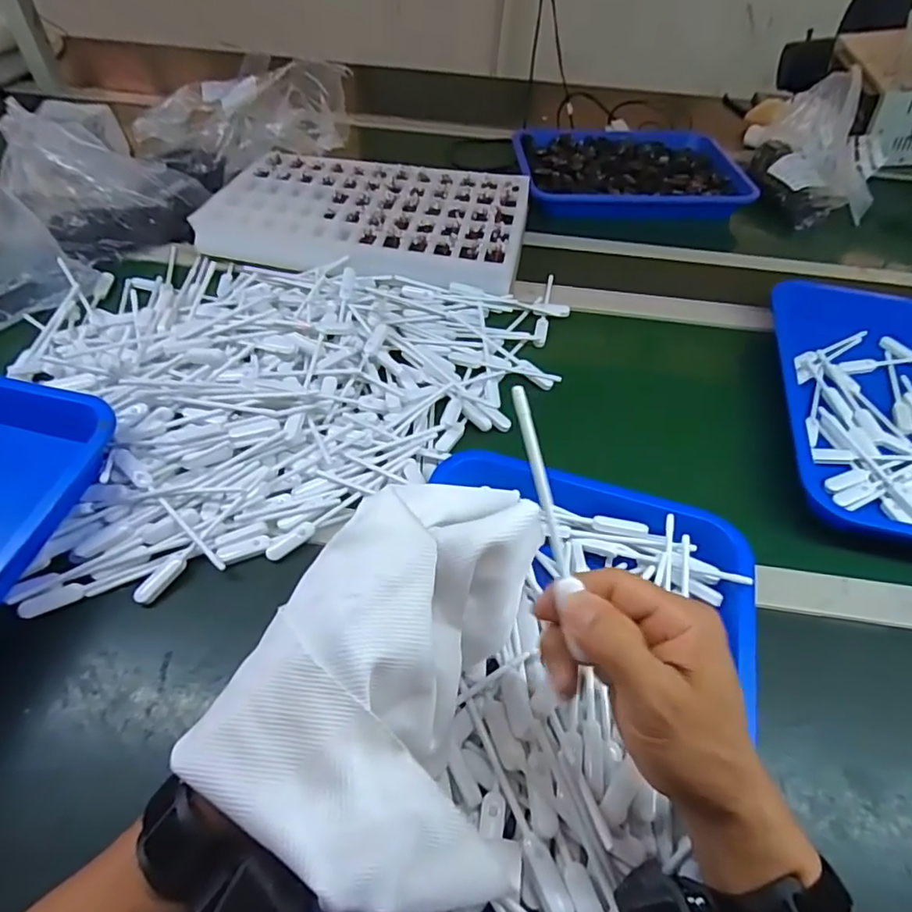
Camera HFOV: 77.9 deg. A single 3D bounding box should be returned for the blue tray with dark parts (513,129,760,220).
[{"bbox_3d":[0.288,-0.483,0.969,0.365,0.054,0.293,0,53,-3],"label":"blue tray with dark parts"}]

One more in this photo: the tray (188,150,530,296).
[{"bbox_3d":[-0.123,-0.351,0.812,0.437,0.036,0.291,8,53,4],"label":"tray"}]

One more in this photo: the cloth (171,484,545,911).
[{"bbox_3d":[-0.042,0.120,0.314,0.163,0.089,0.197,9,53,4],"label":"cloth"}]

